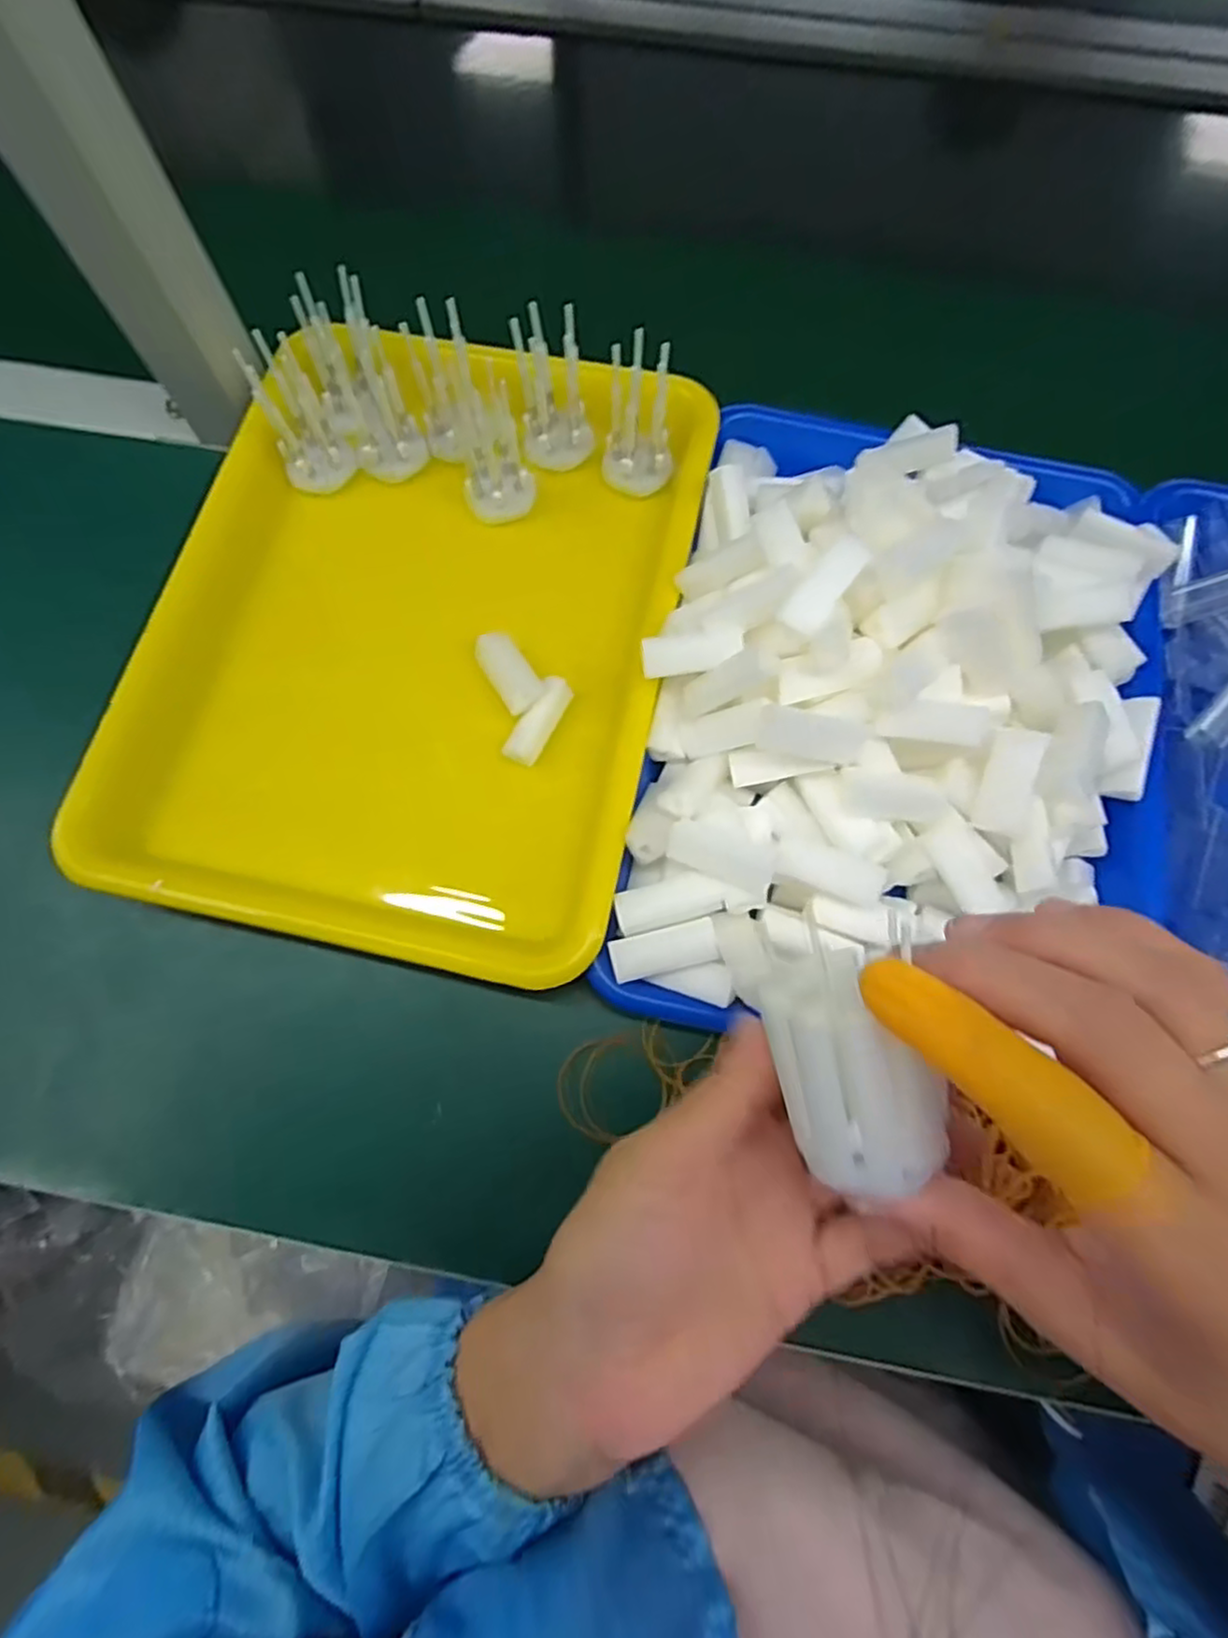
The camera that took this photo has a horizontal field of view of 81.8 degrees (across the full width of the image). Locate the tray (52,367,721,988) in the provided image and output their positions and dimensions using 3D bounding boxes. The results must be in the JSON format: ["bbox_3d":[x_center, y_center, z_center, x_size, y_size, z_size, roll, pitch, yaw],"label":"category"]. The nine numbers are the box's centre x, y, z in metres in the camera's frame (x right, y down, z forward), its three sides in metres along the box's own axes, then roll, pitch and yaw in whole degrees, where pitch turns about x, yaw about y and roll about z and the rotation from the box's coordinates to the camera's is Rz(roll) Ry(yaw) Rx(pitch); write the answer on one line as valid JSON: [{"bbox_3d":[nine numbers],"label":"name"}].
[{"bbox_3d":[-0.101,-0.094,0.360,0.257,0.043,0.315,12,73,4],"label":"tray"}]

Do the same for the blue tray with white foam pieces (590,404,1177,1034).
[{"bbox_3d":[0.144,-0.062,0.323,0.237,0.073,0.329,12,73,4],"label":"blue tray with white foam pieces"}]

